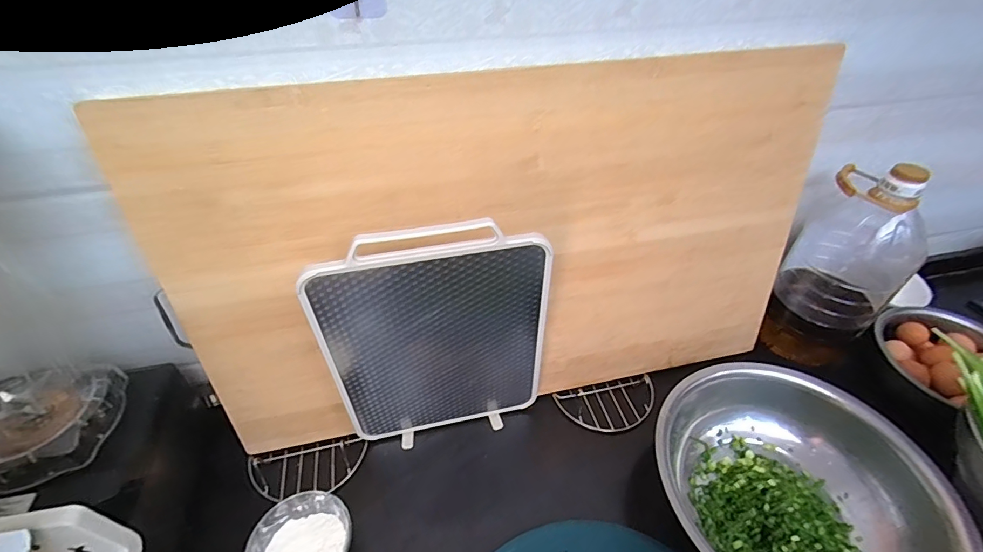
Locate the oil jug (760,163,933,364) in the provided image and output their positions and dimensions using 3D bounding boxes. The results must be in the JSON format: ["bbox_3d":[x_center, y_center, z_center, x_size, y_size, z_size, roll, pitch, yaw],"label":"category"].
[{"bbox_3d":[0.581,-0.013,0.706,0.154,0.330,0.136,33,51,32],"label":"oil jug"}]

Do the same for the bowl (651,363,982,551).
[{"bbox_3d":[0.387,0.282,0.562,0.331,0.112,0.334,0,41,0],"label":"bowl"}]

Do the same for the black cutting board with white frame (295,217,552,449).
[{"bbox_3d":[-0.066,0.099,0.574,0.284,0.384,0.031,-12,42,-13],"label":"black cutting board with white frame"}]

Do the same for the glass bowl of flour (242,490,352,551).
[{"bbox_3d":[-0.240,0.347,0.547,0.120,0.047,0.115,0,41,0],"label":"glass bowl of flour"}]

